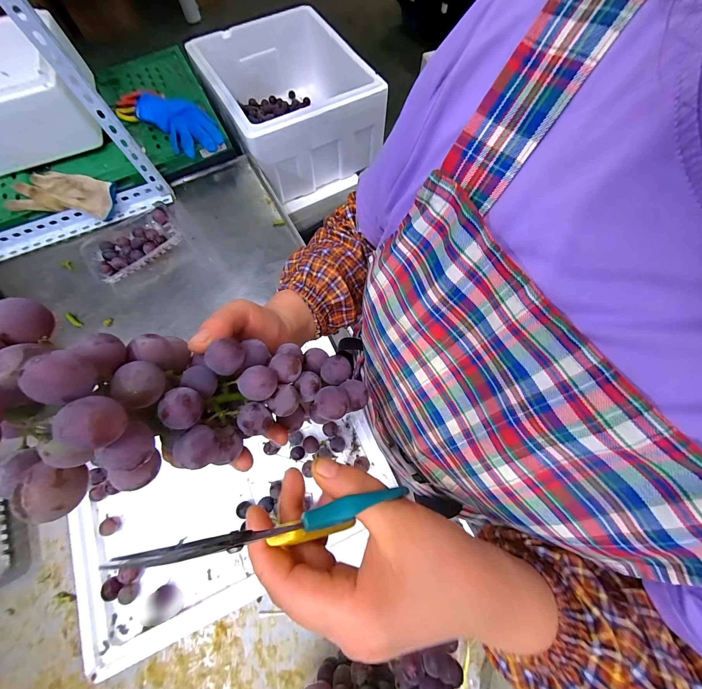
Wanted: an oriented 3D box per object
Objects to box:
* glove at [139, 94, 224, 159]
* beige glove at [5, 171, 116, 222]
[{"bbox_3d":[-0.366,-0.480,0.633,0.183,0.038,0.105,40,77,13],"label":"glove"},{"bbox_3d":[-0.586,-0.301,0.614,0.190,0.061,0.102,8,72,3],"label":"beige glove"}]

